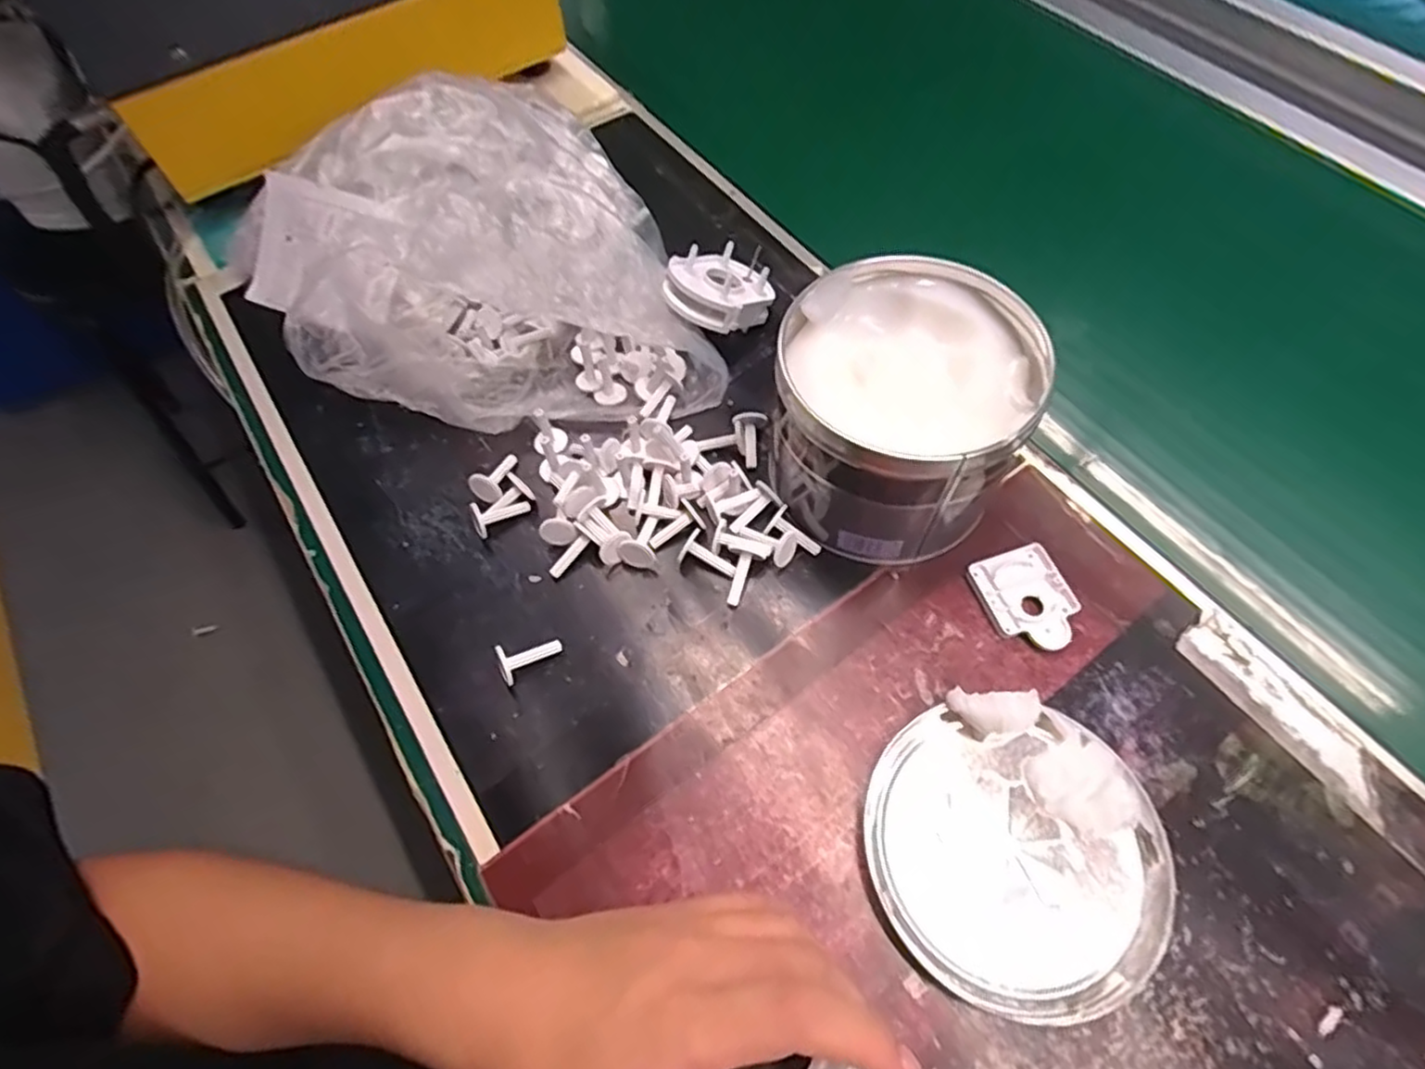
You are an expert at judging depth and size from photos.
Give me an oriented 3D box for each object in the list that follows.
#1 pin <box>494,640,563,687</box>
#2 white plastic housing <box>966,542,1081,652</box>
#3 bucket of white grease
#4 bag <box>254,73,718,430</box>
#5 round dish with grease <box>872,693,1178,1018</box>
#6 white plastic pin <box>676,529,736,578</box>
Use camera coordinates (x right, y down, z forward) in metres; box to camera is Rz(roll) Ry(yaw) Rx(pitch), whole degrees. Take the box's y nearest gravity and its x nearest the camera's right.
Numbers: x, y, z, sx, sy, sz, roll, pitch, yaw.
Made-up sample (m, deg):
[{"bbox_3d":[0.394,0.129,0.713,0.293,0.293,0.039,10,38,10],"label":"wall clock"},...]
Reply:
[{"bbox_3d":[-0.095,0.063,0.364,0.033,0.016,0.016,-19,61,-21],"label":"pin"},{"bbox_3d":[0.167,0.035,0.371,0.045,0.007,0.056,-21,62,-7],"label":"white plastic housing"},{"bbox_3d":[0.098,-0.065,0.376,0.124,0.101,0.129,-2,61,3],"label":"bucket of white grease"},{"bbox_3d":[-0.160,-0.174,0.447,0.266,0.104,0.255,-18,62,-6],"label":"bag"},{"bbox_3d":[0.136,0.138,0.310,0.125,0.021,0.126,-2,61,3],"label":"round dish with grease"},{"bbox_3d":[-0.002,0.014,0.387,0.032,0.018,0.017,32,67,3],"label":"white plastic pin"}]

